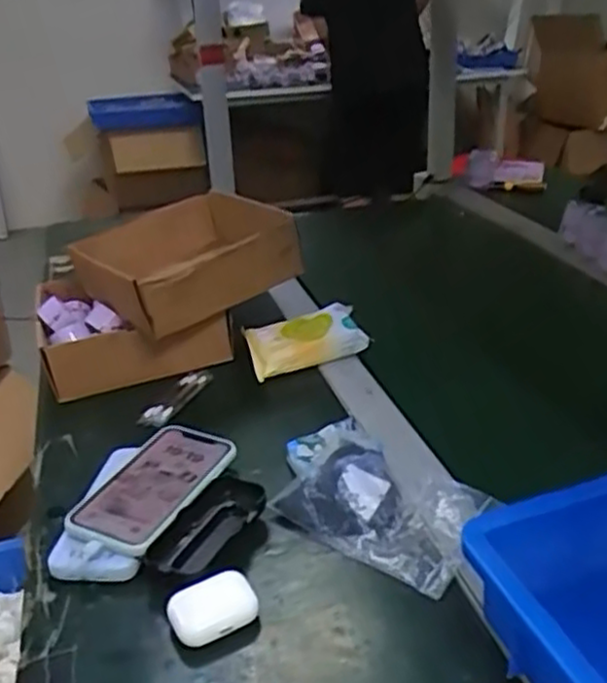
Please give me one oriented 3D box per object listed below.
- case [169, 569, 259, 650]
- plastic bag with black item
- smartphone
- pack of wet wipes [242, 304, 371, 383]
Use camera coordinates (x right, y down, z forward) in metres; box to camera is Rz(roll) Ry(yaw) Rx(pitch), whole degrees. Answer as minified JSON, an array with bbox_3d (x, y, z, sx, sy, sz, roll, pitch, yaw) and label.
[{"bbox_3d":[-0.062,0.186,0.505,0.059,0.023,0.037,-15,28,-21],"label":"case"},{"bbox_3d":[0.066,0.133,0.595,0.152,0.027,0.108,14,31,33],"label":"plastic bag with black item"},{"bbox_3d":[-0.125,0.118,0.620,0.081,0.010,0.150,17,31,22],"label":"smartphone"},{"bbox_3d":[0.001,0.001,0.852,0.142,0.044,0.075,-14,27,-18],"label":"pack of wet wipes"}]

